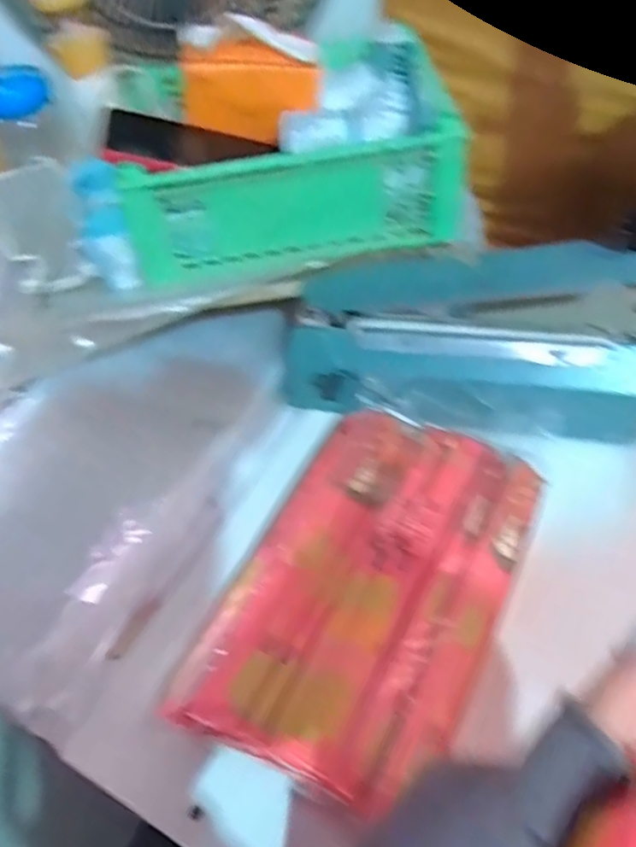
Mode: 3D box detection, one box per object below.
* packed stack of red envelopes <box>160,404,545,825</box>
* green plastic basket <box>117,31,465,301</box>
[{"bbox_3d":[0.034,0.111,0.454,0.176,0.048,0.274,21,56,20],"label":"packed stack of red envelopes"},{"bbox_3d":[-0.027,-0.239,0.577,0.280,0.119,0.164,-8,51,-2],"label":"green plastic basket"}]

